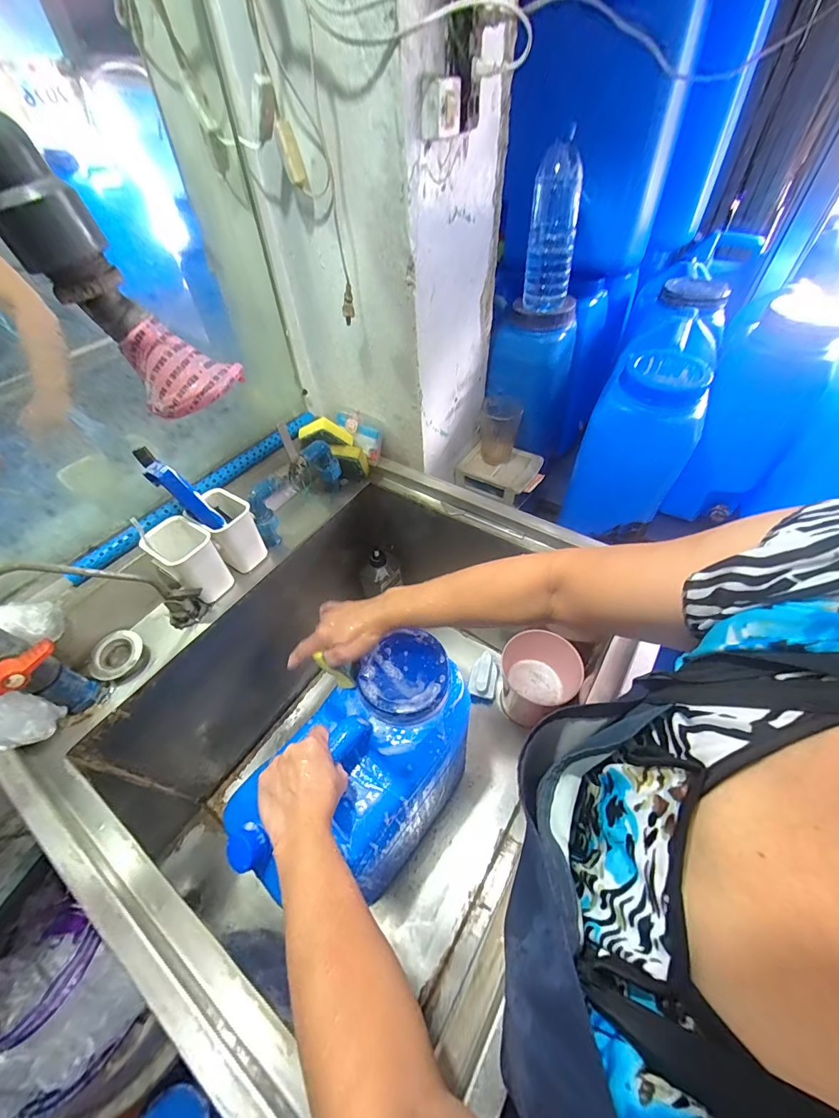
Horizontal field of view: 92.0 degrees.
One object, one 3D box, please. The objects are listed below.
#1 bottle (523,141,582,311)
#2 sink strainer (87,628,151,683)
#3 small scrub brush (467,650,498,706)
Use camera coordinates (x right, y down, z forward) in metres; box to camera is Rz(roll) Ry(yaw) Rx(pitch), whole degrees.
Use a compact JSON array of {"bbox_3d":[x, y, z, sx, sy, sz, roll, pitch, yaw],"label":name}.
[{"bbox_3d":[0.233,-0.568,0.708,0.084,0.216,0.066,6,51,7],"label":"bottle"},{"bbox_3d":[-0.429,0.140,0.580,0.062,0.035,0.068,-1,51,2],"label":"sink strainer"},{"bbox_3d":[0.140,0.267,0.911,0.064,0.064,0.104,12,52,12],"label":"small scrub brush"}]

